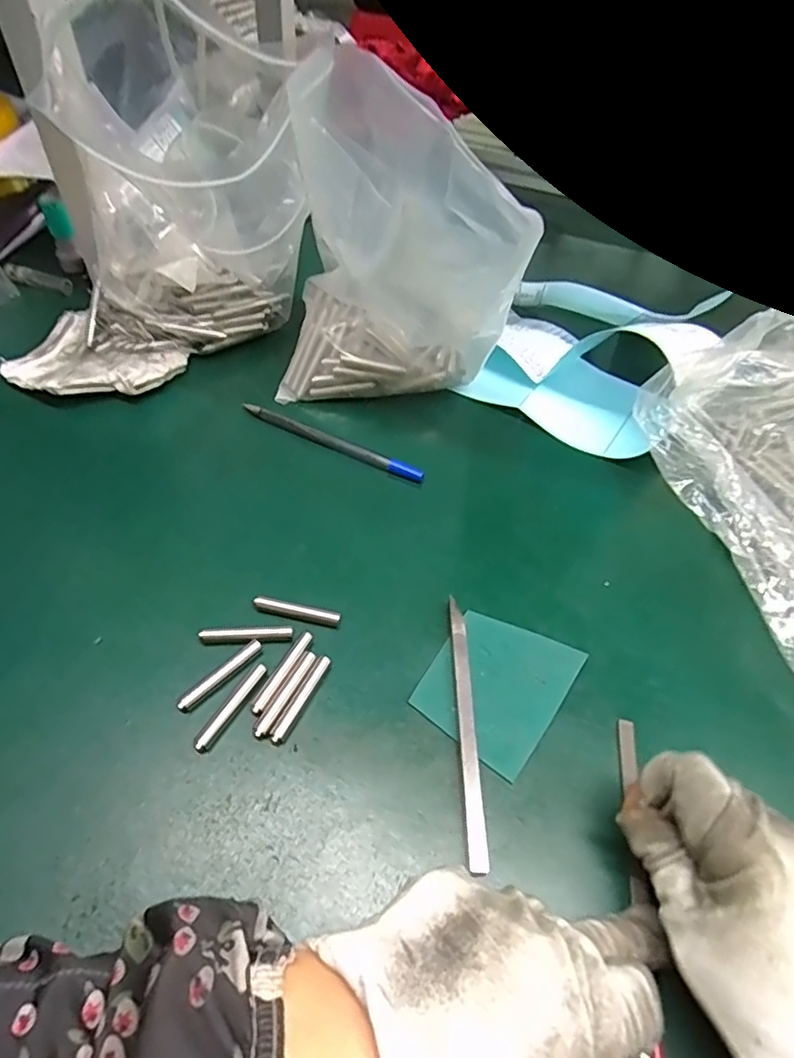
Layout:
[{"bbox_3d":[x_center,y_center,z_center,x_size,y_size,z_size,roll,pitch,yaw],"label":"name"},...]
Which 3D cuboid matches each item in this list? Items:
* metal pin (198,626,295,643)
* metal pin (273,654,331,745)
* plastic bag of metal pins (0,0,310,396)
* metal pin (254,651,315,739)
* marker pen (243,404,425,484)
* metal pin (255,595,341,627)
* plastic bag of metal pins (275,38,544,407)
[{"bbox_3d":[-0.080,0.056,0.321,0.048,0.007,0.008,0,50,-5],"label":"metal pin"},{"bbox_3d":[-0.048,0.085,0.302,0.007,0.005,0.048,22,51,13],"label":"metal pin"},{"bbox_3d":[-0.169,-0.202,0.387,0.213,0.219,0.096,-9,52,-13],"label":"plastic bag of metal pins"},{"bbox_3d":[-0.056,0.082,0.302,0.008,0.006,0.049,22,51,13],"label":"metal pin"},{"bbox_3d":[-0.046,-0.060,0.421,0.142,0.013,0.012,23,52,13],"label":"marker pen"},{"bbox_3d":[-0.055,0.045,0.331,0.048,0.009,0.008,14,50,6],"label":"metal pin"},{"bbox_3d":[0.001,-0.171,0.394,0.153,0.191,0.112,16,53,6],"label":"plastic bag of metal pins"}]

